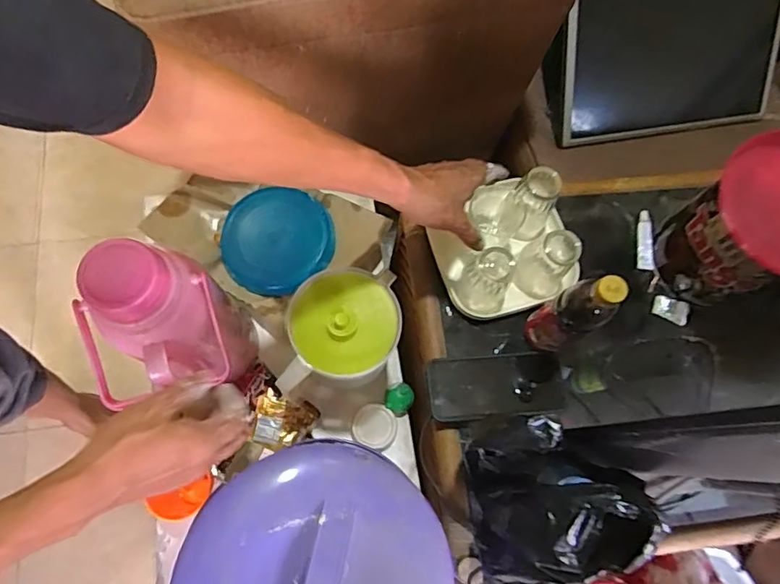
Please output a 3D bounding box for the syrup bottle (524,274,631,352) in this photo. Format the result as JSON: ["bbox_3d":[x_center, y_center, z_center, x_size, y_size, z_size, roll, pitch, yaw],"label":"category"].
[{"bbox_3d":[0.207,0.026,0.618,0.052,0.181,0.059,-33,79,-14],"label":"syrup bottle"}]

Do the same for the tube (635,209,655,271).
[{"bbox_3d":[0.363,-0.074,0.769,0.021,0.016,0.087,4,73,-4],"label":"tube"}]

